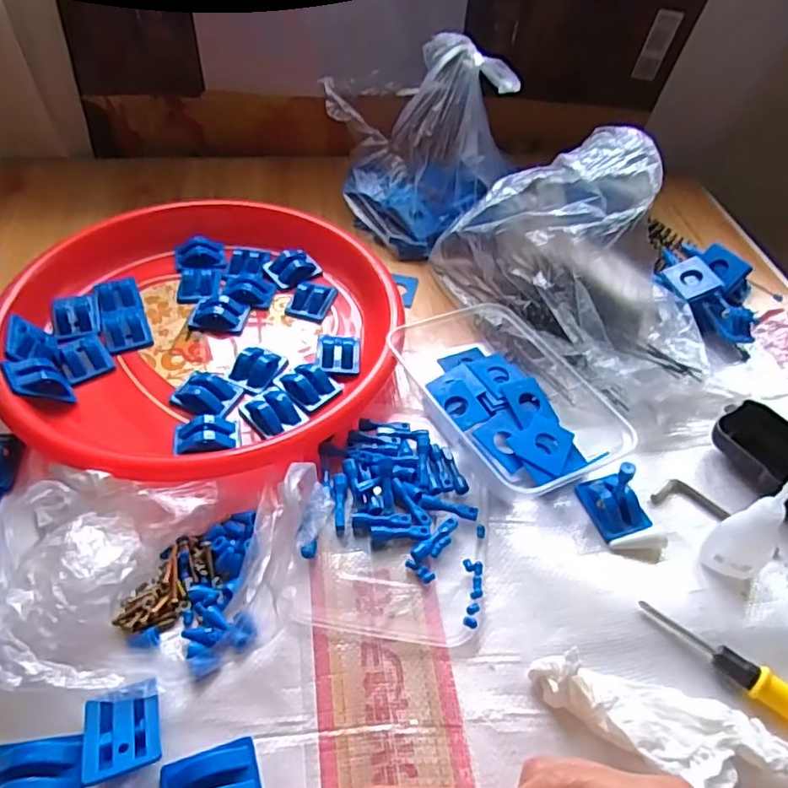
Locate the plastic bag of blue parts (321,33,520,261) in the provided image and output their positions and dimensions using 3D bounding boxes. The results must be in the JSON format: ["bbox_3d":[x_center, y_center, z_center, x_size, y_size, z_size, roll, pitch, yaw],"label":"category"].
[{"bbox_3d":[0.024,-0.235,0.581,0.174,0.157,0.142,2,47,-3],"label":"plastic bag of blue parts"}]

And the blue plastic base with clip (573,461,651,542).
[{"bbox_3d":[0.145,0.063,0.397,0.032,0.043,0.044,-10,49,-13],"label":"blue plastic base with clip"}]

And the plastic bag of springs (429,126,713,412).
[{"bbox_3d":[0.157,-0.114,0.493,0.136,0.134,0.230,-30,56,-28],"label":"plastic bag of springs"}]

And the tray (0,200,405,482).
[{"bbox_3d":[-0.145,-0.056,0.479,0.284,0.034,0.269,2,47,-2],"label":"tray"}]

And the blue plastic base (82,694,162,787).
[{"bbox_3d":[-0.130,0.164,0.298,0.034,0.014,0.039,-10,34,-17],"label":"blue plastic base"}]

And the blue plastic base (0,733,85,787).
[{"bbox_3d":[-0.169,0.179,0.290,0.043,0.011,0.035,-7,48,-10],"label":"blue plastic base"}]

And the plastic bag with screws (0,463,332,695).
[{"bbox_3d":[-0.132,0.094,0.341,0.181,0.053,0.126,-1,48,-6],"label":"plastic bag with screws"}]

